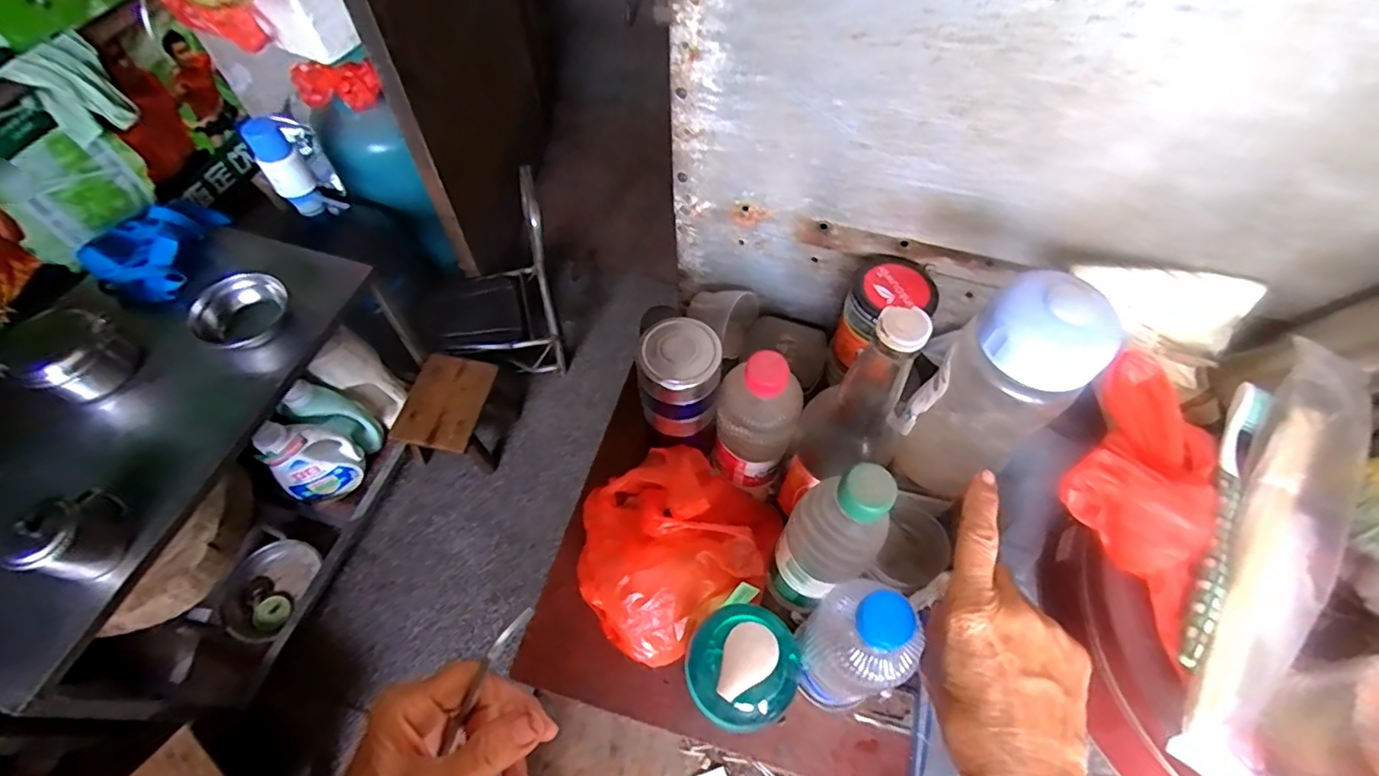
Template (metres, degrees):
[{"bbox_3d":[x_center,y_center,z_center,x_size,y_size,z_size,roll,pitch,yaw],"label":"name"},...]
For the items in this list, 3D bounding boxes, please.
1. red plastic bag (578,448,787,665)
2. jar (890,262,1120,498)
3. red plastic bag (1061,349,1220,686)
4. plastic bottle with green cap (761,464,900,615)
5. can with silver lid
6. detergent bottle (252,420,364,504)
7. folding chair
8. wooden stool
[{"bbox_3d":[-0.012,0.130,0.495,0.170,0.088,0.149,-31,65,-18],"label":"red plastic bag"},{"bbox_3d":[0.183,0.008,0.362,0.054,0.173,0.070,-36,66,-20],"label":"jar"},{"bbox_3d":[0.248,0.050,0.315,0.067,0.034,0.158,25,62,13],"label":"red plastic bag"},{"bbox_3d":[0.094,0.109,0.408,0.050,0.184,0.057,-38,67,-21],"label":"plastic bottle with green cap"},{"bbox_3d":[-0.008,-0.008,0.470,0.059,0.086,0.065,3,59,0],"label":"can with silver lid"},{"bbox_3d":[-0.836,0.156,1.294,0.154,0.236,0.087,-25,63,-16],"label":"detergent bottle"},{"bbox_3d":[-0.496,-0.255,1.440,0.339,0.507,0.287,-3,59,-3],"label":"folding chair"},{"bbox_3d":[-0.562,0.073,1.411,0.183,0.246,0.224,11,60,5],"label":"wooden stool"}]

